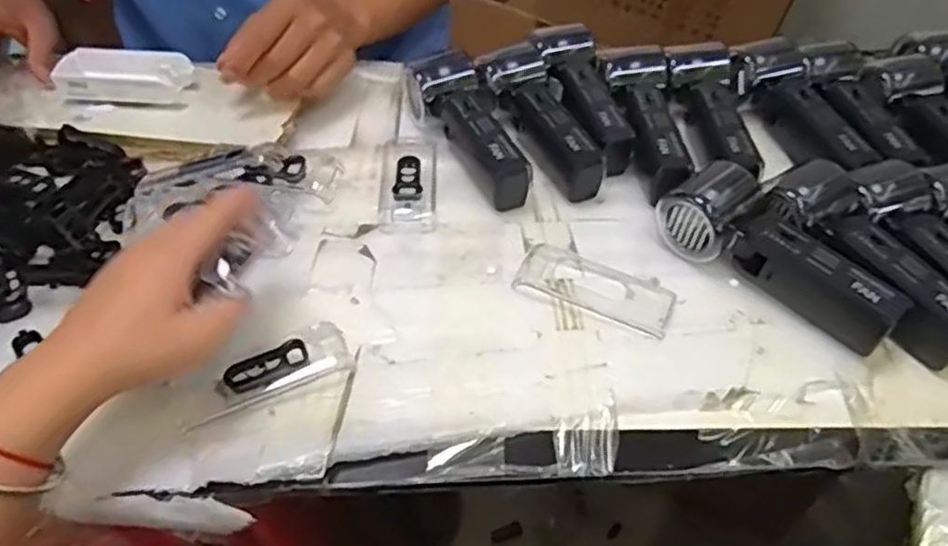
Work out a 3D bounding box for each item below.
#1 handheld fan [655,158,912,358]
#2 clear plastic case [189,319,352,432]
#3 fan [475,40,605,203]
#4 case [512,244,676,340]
[{"bbox_3d":[0.207,-0.009,0.478,0.061,0.047,0.160,-33,59,-26],"label":"handheld fan"},{"bbox_3d":[-0.126,0.060,0.432,0.101,0.012,0.039,-18,53,-16],"label":"clear plastic case"},{"bbox_3d":[0.050,-0.125,0.577,0.058,0.041,0.156,-11,51,-11],"label":"fan"},{"bbox_3d":[0.085,0.010,0.485,0.105,0.006,0.044,21,52,15],"label":"case"}]

